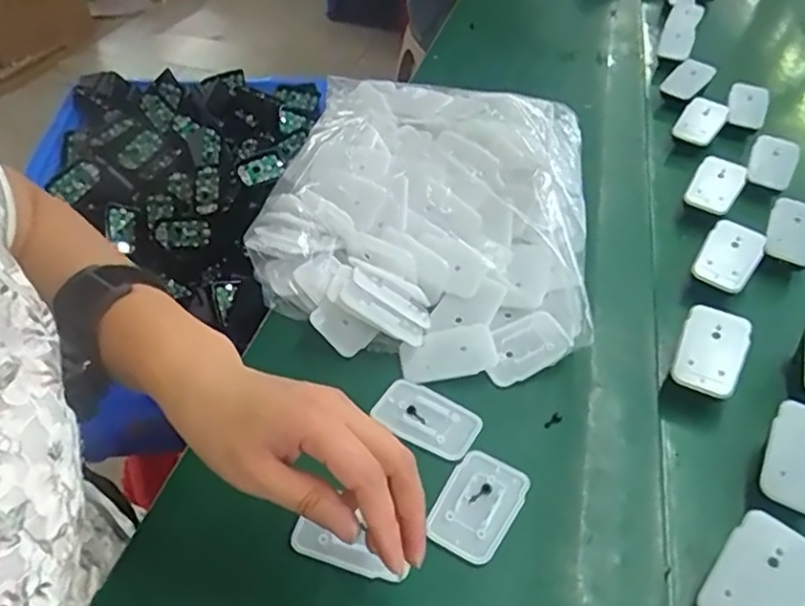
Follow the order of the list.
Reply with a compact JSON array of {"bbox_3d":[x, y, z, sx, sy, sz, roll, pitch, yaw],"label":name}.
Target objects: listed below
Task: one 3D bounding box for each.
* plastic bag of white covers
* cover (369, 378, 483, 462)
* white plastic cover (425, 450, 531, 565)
[{"bbox_3d":[0.021,-0.090,0.578,0.280,0.075,0.344,9,51,2],"label":"plastic bag of white covers"},{"bbox_3d":[0.016,0.079,0.446,0.071,0.004,0.046,30,55,18],"label":"cover"},{"bbox_3d":[0.046,0.125,0.401,0.046,0.004,0.069,27,54,16],"label":"white plastic cover"}]

